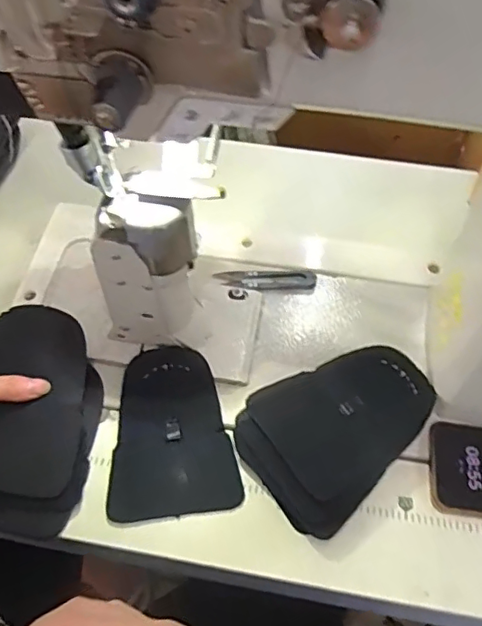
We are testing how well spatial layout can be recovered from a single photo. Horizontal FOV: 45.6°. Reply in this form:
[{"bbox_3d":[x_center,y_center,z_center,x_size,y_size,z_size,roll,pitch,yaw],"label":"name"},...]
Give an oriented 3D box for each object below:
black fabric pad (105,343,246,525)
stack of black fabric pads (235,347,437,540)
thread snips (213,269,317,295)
[{"bbox_3d":[-0.061,0.098,0.484,0.101,0.029,0.142,-7,51,-8],"label":"black fabric pad"},{"bbox_3d":[0.083,0.095,0.482,0.160,0.037,0.118,-30,57,-24],"label":"stack of black fabric pads"},{"bbox_3d":[0.025,-0.034,0.575,0.098,0.011,0.028,3,50,0],"label":"thread snips"}]

